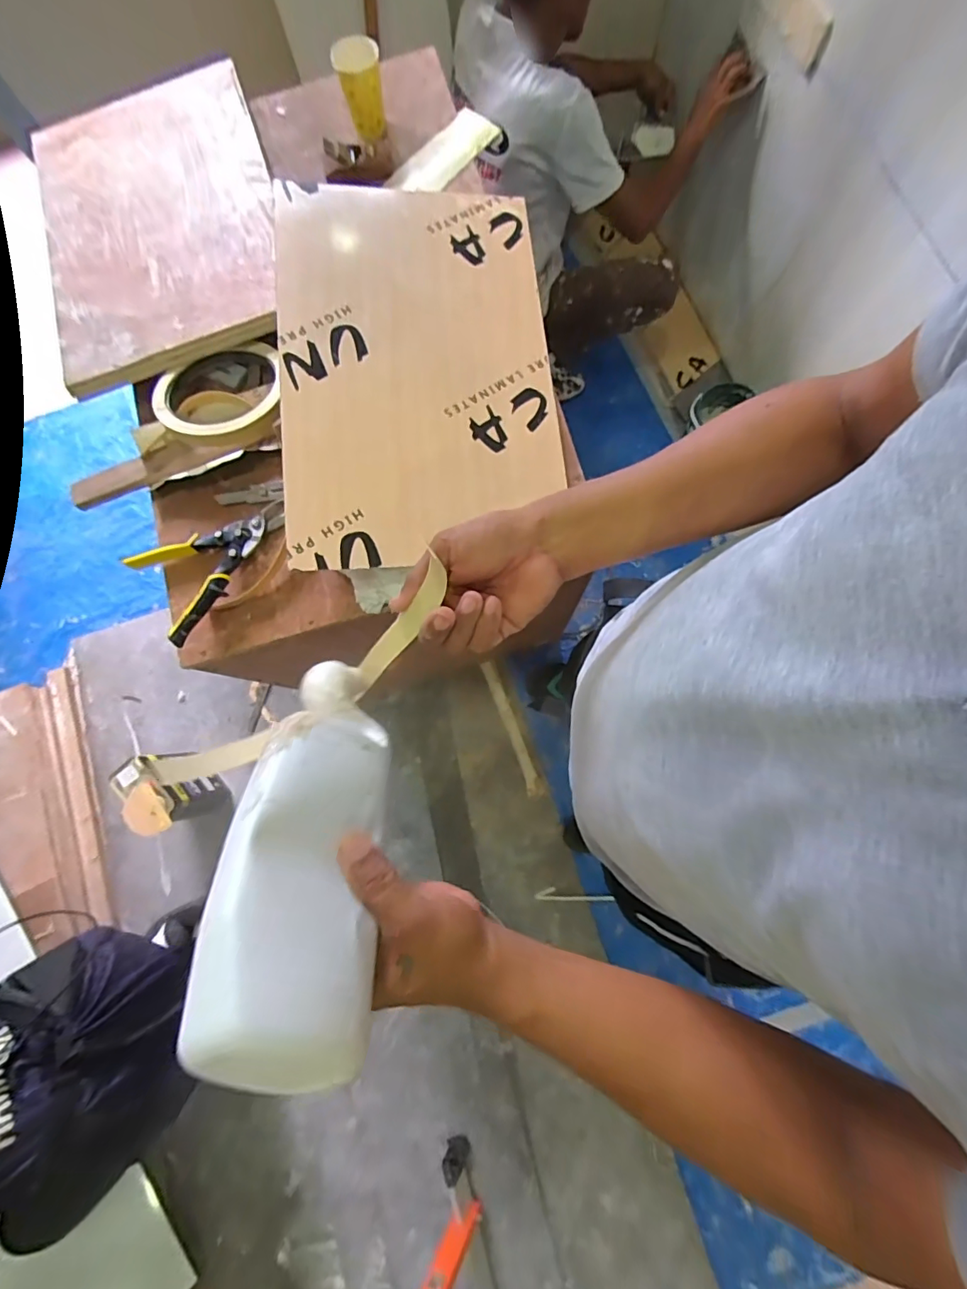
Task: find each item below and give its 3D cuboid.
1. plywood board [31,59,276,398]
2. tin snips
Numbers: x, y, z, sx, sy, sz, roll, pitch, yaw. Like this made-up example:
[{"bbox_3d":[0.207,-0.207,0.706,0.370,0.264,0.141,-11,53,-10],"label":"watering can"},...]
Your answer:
[{"bbox_3d":[-0.511,-0.676,0.782,0.354,0.028,0.591,-19,73,0],"label":"plywood board"},{"bbox_3d":[-0.390,-0.124,0.679,0.165,0.043,0.222,30,83,8],"label":"tin snips"}]

